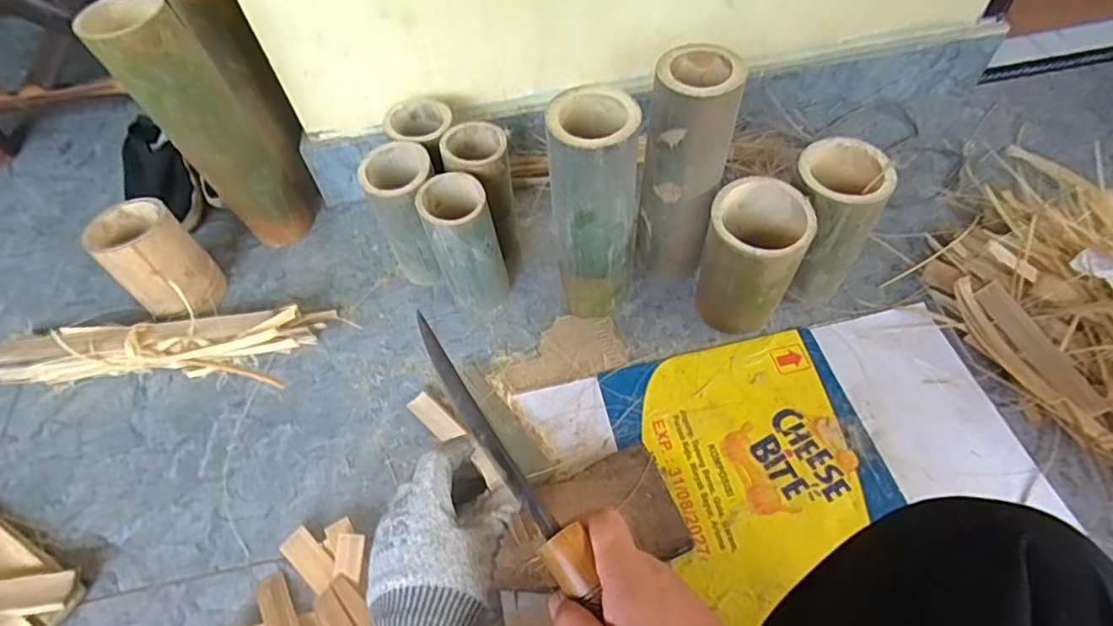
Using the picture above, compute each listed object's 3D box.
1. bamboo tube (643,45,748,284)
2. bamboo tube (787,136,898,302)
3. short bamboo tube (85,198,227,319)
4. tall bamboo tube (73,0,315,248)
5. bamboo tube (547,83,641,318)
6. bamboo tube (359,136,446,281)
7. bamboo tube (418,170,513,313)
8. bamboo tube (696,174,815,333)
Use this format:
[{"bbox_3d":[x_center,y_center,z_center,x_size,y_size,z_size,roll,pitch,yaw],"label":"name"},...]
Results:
[{"bbox_3d":[0.136,-0.145,0.631,0.076,0.266,0.074,2,56,5],"label":"bamboo tube"},{"bbox_3d":[0.308,-0.098,0.667,0.096,0.163,0.110,9,57,9],"label":"bamboo tube"},{"bbox_3d":[-0.483,-0.056,0.713,0.113,0.135,0.096,38,65,25],"label":"short bamboo tube"},{"bbox_3d":[-0.396,-0.199,0.689,0.097,0.326,0.071,-32,60,-17],"label":"tall bamboo tube"},{"bbox_3d":[0.041,-0.096,0.616,0.085,0.277,0.083,-2,56,2],"label":"bamboo tube"},{"bbox_3d":[-0.177,-0.113,0.708,0.081,0.164,0.092,4,56,6],"label":"bamboo tube"},{"bbox_3d":[-0.104,-0.075,0.680,0.078,0.161,0.086,-19,57,-9],"label":"bamboo tube"},{"bbox_3d":[0.210,-0.052,0.638,0.096,0.163,0.097,12,57,11],"label":"bamboo tube"}]

